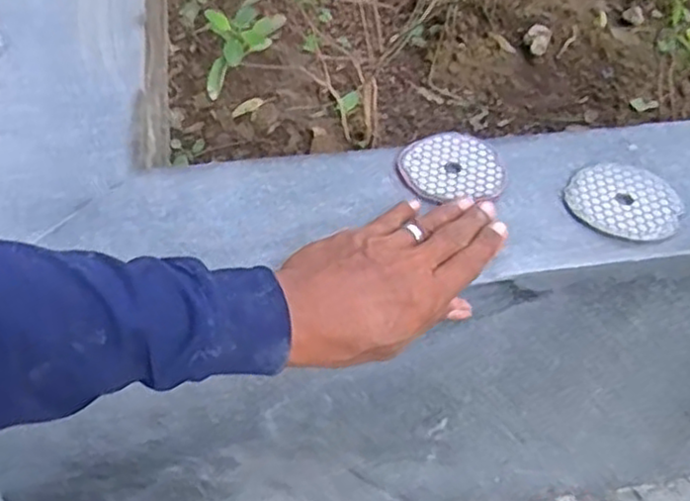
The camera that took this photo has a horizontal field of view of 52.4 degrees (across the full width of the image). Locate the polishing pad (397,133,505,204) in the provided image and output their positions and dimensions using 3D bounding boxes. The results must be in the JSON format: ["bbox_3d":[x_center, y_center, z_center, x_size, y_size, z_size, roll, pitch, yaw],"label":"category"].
[{"bbox_3d":[0.084,-0.065,0.553,0.077,0.004,0.078,-7,49,-7],"label":"polishing pad"}]

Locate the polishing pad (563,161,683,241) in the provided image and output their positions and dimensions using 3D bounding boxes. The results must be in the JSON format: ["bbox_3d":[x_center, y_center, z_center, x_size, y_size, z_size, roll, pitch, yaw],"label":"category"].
[{"bbox_3d":[0.214,-0.040,0.538,0.082,0.004,0.081,24,52,19],"label":"polishing pad"}]

